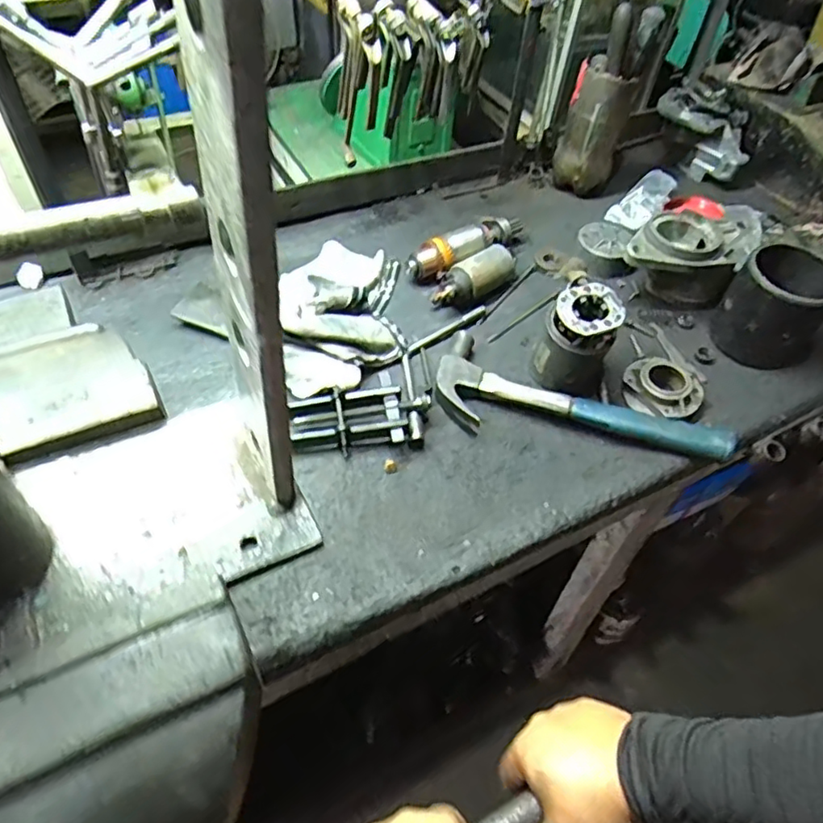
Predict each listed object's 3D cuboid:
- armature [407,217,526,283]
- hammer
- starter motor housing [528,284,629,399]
[{"bbox_3d":[0.076,-0.229,0.850,0.184,0.047,0.057,-27,58,-25],"label":"armature"},{"bbox_3d":[0.185,0.008,0.699,0.332,0.036,0.120,21,52,12],"label":"hammer"},{"bbox_3d":[0.189,-0.084,0.707,0.084,0.114,0.077,21,52,12],"label":"starter motor housing"}]

